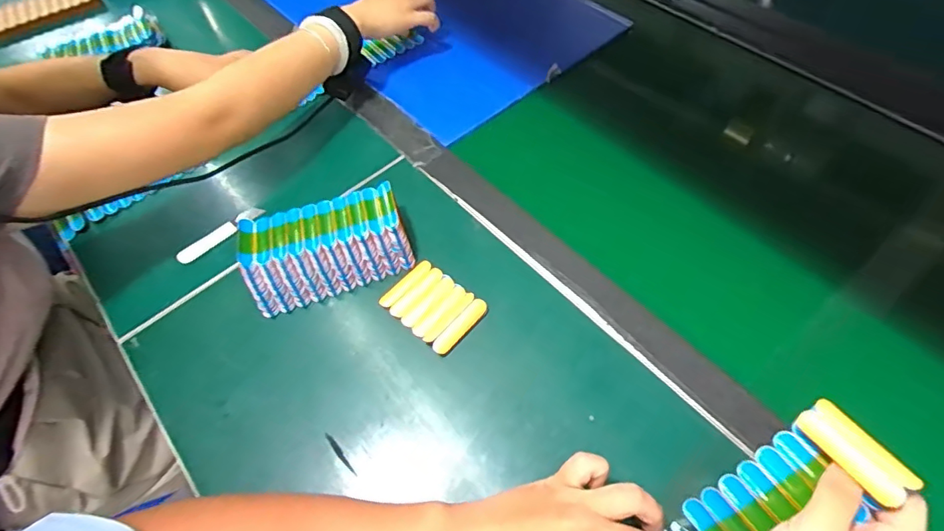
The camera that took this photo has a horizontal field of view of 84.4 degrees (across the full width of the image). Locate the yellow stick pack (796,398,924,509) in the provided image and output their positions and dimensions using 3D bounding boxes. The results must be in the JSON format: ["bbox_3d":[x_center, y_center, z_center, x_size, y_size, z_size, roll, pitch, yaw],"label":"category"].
[{"bbox_3d":[0.235,0.114,0.320,0.024,0.014,0.062,-28,50,-16],"label":"yellow stick pack"}]

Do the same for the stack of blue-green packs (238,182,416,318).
[{"bbox_3d":[-0.145,-0.023,0.512,0.156,0.046,0.089,-19,57,-8],"label":"stack of blue-green packs"}]

